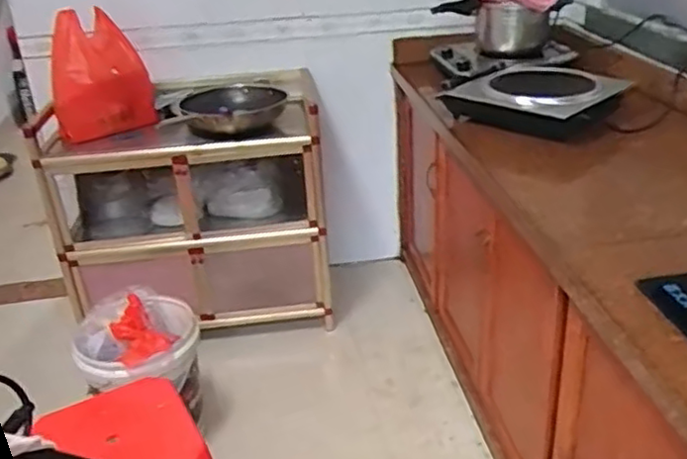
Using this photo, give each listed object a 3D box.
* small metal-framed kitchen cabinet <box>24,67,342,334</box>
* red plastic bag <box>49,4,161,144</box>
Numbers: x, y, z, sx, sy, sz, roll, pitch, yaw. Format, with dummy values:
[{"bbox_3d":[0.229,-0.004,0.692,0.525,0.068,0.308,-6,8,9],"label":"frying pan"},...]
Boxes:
[{"bbox_3d":[-0.438,-0.051,1.932,0.740,0.650,0.305,-8,27,-9],"label":"small metal-framed kitchen cabinet"},{"bbox_3d":[-0.639,-0.396,1.768,0.240,0.317,0.128,-15,29,-20],"label":"red plastic bag"}]

